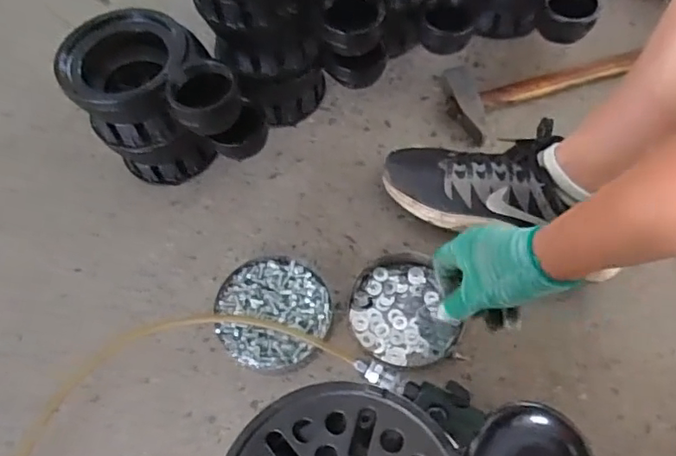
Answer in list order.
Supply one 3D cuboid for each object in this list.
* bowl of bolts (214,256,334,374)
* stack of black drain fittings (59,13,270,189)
[{"bbox_3d":[-0.074,0.100,0.635,0.130,0.031,0.127,-1,63,2],"label":"bowl of bolts"},{"bbox_3d":[-0.196,-0.138,0.672,0.206,0.198,0.144,25,66,14],"label":"stack of black drain fittings"}]

